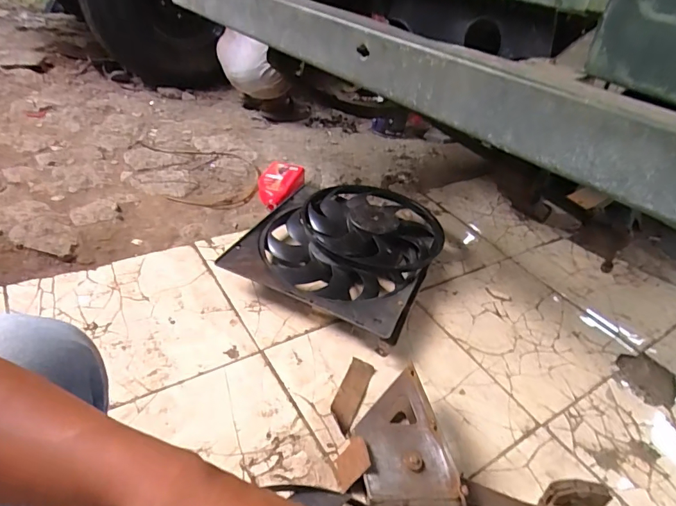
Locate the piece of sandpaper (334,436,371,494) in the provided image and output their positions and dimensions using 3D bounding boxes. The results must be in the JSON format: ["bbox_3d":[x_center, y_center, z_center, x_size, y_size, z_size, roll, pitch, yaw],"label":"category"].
[{"bbox_3d":[0.020,0.343,0.706,0.011,0.087,0.053,9,38,-51],"label":"piece of sandpaper"}]

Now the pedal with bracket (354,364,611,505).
[{"bbox_3d":[0.213,0.329,0.731,0.364,0.114,0.222,10,38,3],"label":"pedal with bracket"}]

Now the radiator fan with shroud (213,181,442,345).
[{"bbox_3d":[0.023,-0.028,1.160,0.445,0.099,0.535,20,39,16],"label":"radiator fan with shroud"}]

